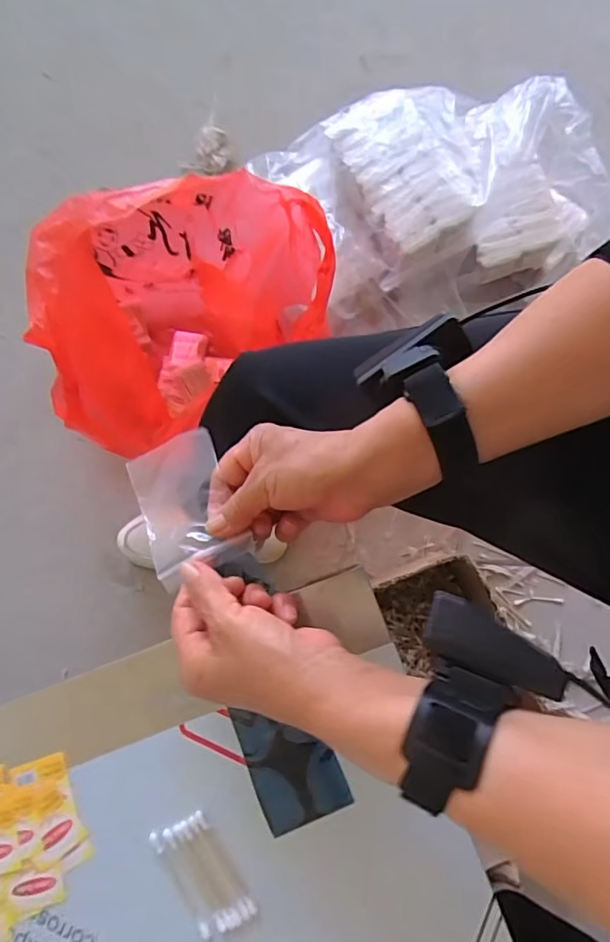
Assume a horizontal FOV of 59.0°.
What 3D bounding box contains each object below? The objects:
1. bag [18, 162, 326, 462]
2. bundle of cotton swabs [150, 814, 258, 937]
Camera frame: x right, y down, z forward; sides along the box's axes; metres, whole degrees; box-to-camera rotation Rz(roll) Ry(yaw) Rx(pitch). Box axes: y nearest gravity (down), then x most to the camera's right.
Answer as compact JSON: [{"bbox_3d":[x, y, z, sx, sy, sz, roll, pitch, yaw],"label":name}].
[{"bbox_3d":[-0.139,-0.201,0.749,0.333,0.338,0.298,-5,80,1],"label":"bag"},{"bbox_3d":[-0.068,0.268,0.359,0.039,0.005,0.074,-32,80,-5],"label":"bundle of cotton swabs"}]

